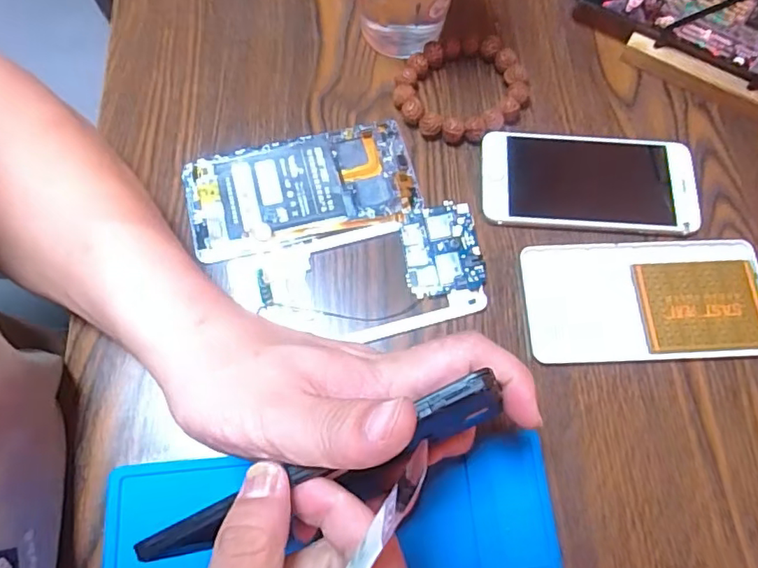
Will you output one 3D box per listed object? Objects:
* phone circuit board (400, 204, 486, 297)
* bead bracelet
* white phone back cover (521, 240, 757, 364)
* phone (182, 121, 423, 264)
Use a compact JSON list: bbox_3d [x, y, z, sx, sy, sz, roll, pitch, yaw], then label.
[{"bbox_3d":[0.037,-0.021,0.337,0.045,0.004,0.055,-11,73,1],"label":"phone circuit board"},{"bbox_3d":[0.056,-0.131,0.374,0.075,0.016,0.084,41,75,12],"label":"bead bracelet"},{"bbox_3d":[0.160,0.009,0.333,0.143,0.005,0.072,-2,70,-2],"label":"white phone back cover"},{"bbox_3d":[-0.048,-0.057,0.351,0.141,0.008,0.075,-13,71,-5],"label":"phone"}]

